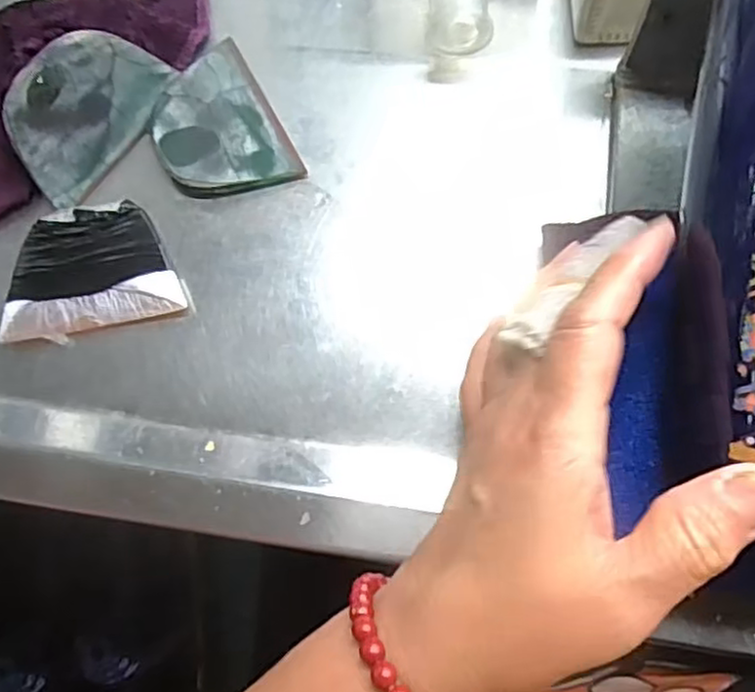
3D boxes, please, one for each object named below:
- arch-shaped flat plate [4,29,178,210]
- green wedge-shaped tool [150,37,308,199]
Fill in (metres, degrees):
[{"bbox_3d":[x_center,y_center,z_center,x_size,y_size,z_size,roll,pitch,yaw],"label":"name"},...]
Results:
[{"bbox_3d":[-0.142,-0.115,0.333,0.056,0.005,0.082,43,86,-20],"label":"arch-shaped flat plate"},{"bbox_3d":[-0.079,-0.105,0.337,0.057,0.010,0.082,-30,81,4],"label":"green wedge-shaped tool"}]

